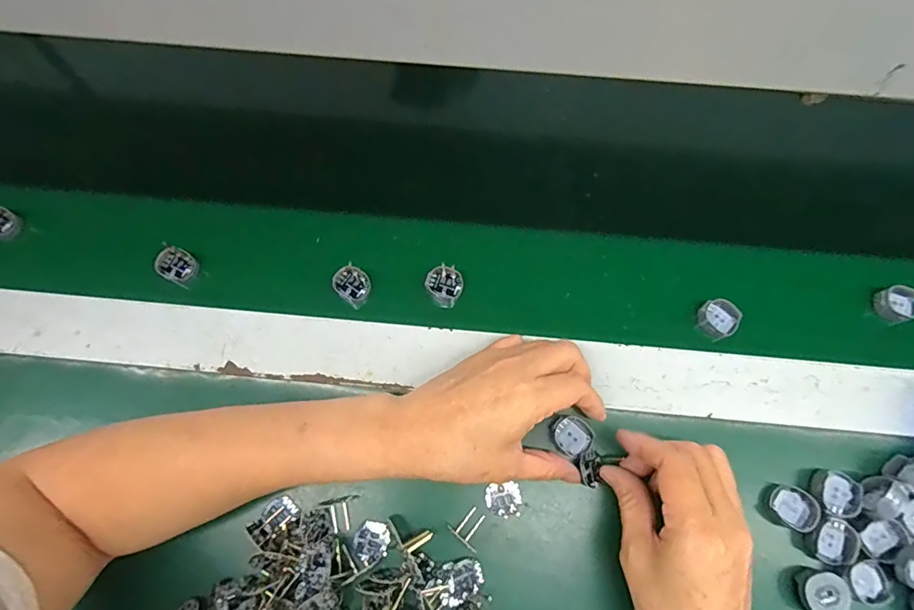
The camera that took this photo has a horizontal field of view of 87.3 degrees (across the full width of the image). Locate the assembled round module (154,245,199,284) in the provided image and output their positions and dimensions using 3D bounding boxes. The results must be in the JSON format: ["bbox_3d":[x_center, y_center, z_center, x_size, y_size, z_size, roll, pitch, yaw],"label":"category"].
[{"bbox_3d":[-0.225,-0.032,0.383,0.026,0.017,0.025,26,73,7],"label":"assembled round module"}]

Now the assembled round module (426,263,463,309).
[{"bbox_3d":[-0.010,-0.015,0.380,0.027,0.019,0.028,3,72,0],"label":"assembled round module"}]

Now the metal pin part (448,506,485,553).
[{"bbox_3d":[0.009,0.148,0.320,0.023,0.004,0.022,38,75,12],"label":"metal pin part"}]

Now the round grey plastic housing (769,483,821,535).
[{"bbox_3d":[0.226,0.136,0.324,0.027,0.014,0.026,0,72,-1],"label":"round grey plastic housing"}]

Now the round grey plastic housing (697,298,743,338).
[{"bbox_3d":[0.205,0.011,0.377,0.031,0.014,0.028,-19,73,-7],"label":"round grey plastic housing"}]

